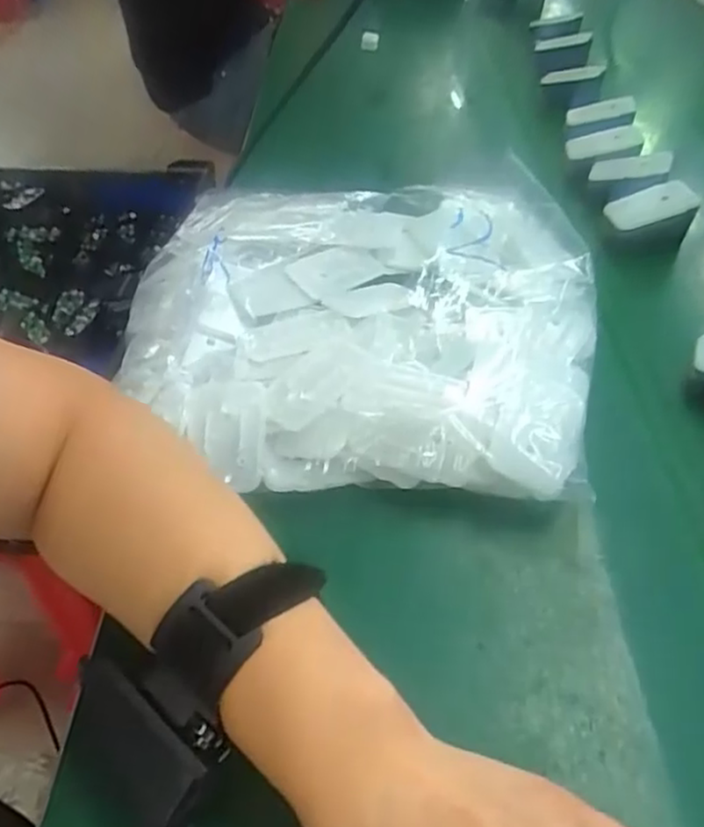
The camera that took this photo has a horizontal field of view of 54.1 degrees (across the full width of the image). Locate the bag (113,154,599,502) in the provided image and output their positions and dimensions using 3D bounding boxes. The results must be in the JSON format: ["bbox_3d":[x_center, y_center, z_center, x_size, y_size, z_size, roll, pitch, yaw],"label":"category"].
[{"bbox_3d":[0.001,-0.062,0.466,0.311,0.067,0.288,4,44,5],"label":"bag"}]

